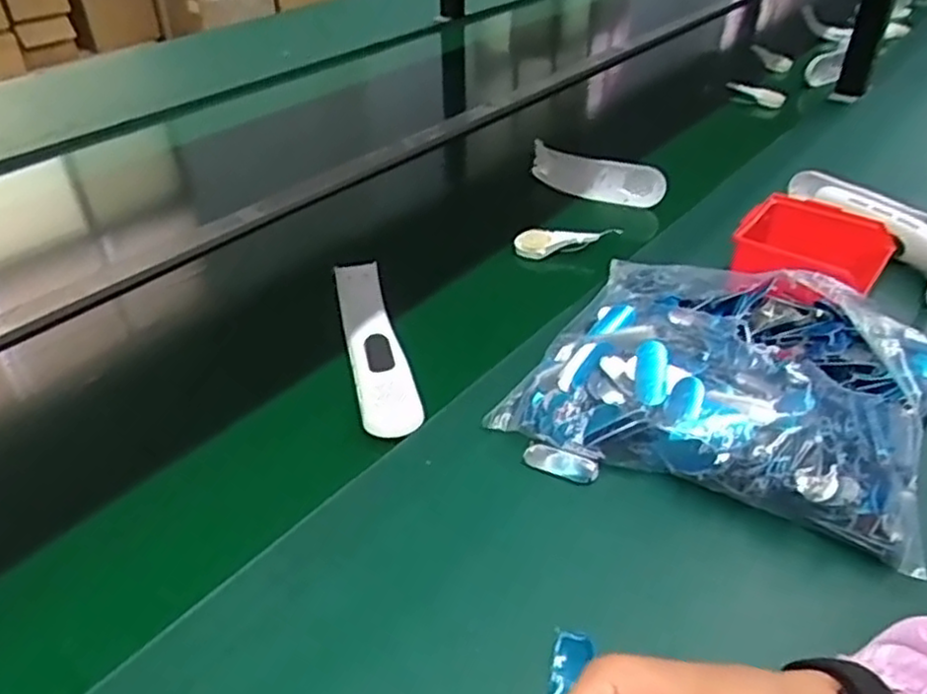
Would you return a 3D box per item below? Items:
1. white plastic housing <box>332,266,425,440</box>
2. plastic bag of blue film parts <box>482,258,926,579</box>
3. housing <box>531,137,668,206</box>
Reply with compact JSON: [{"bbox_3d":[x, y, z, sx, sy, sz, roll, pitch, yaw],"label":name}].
[{"bbox_3d":[-0.081,-0.005,0.664,0.053,0.051,0.196,-11,39,-12],"label":"white plastic housing"},{"bbox_3d":[0.227,0.014,0.607,0.313,0.087,0.272,18,41,24],"label":"plastic bag of blue film parts"},{"bbox_3d":[0.174,-0.229,0.976,0.197,0.057,0.036,23,45,28],"label":"housing"}]

